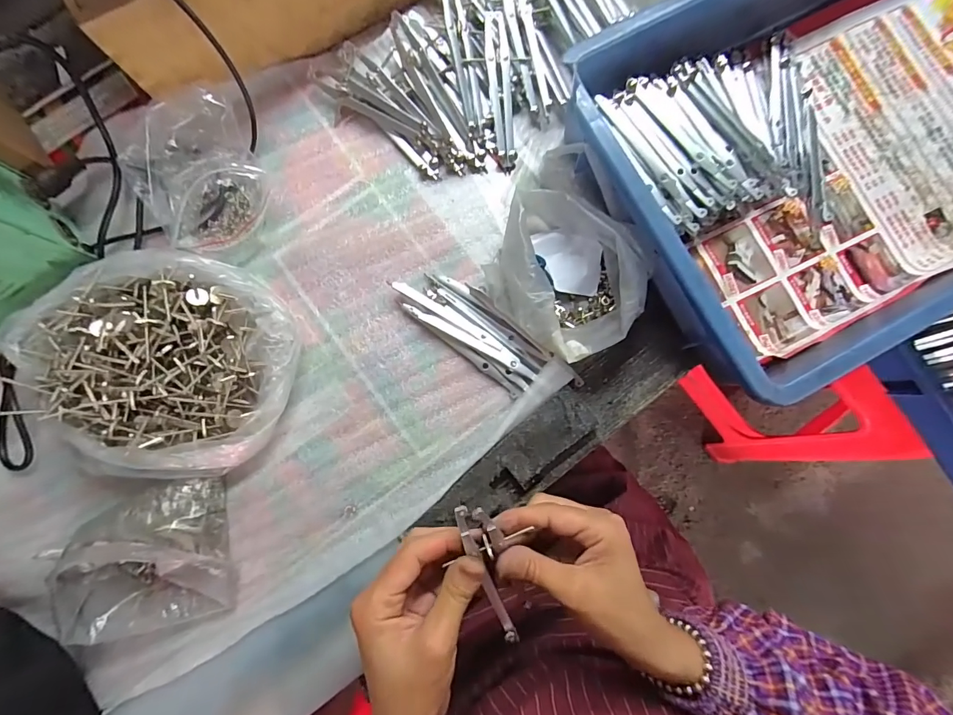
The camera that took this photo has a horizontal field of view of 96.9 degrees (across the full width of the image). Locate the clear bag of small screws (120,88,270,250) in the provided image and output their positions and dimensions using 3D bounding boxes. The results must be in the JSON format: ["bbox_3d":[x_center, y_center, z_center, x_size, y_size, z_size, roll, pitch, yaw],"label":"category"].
[{"bbox_3d":[-0.231,-0.152,0.352,0.096,0.037,0.114,-27,86,-4],"label":"clear bag of small screws"}]

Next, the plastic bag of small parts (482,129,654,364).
[{"bbox_3d":[0.061,-0.095,0.334,0.113,0.057,0.189,-20,86,-3],"label":"plastic bag of small parts"}]

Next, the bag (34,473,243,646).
[{"bbox_3d":[-0.248,0.153,0.317,0.108,0.038,0.107,-9,86,-2],"label":"bag"}]

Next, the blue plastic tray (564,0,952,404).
[{"bbox_3d":[0.321,-0.192,0.342,0.448,0.081,0.289,-28,87,-4],"label":"blue plastic tray"}]

